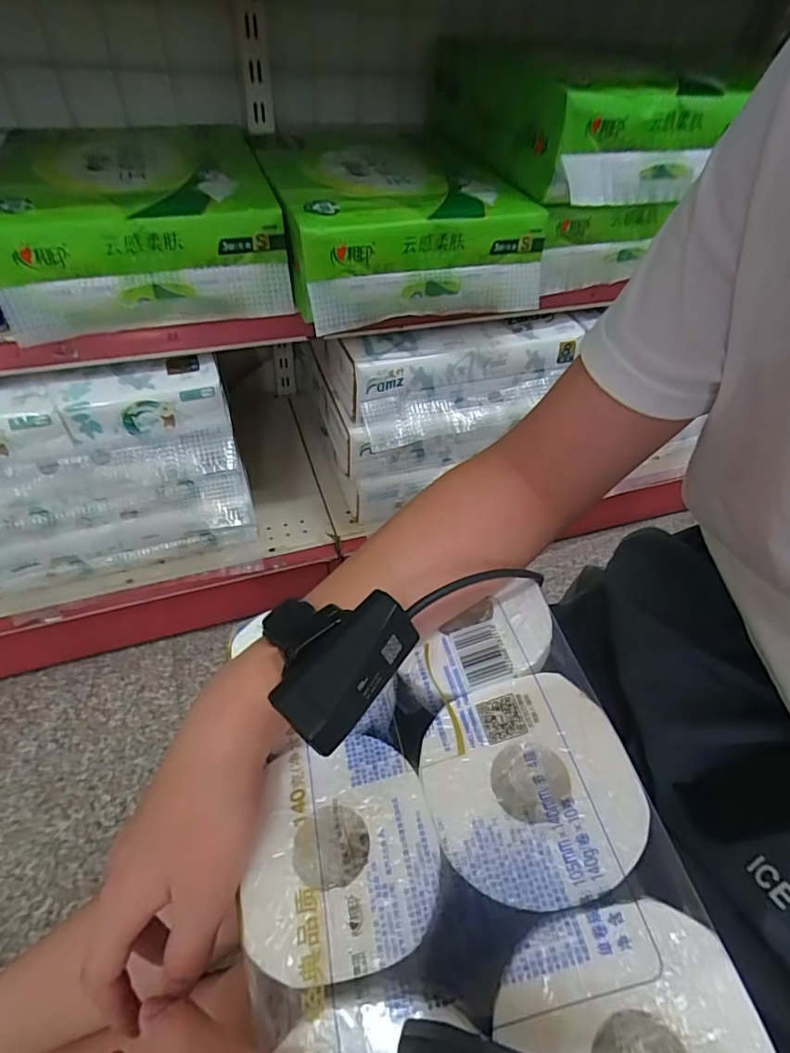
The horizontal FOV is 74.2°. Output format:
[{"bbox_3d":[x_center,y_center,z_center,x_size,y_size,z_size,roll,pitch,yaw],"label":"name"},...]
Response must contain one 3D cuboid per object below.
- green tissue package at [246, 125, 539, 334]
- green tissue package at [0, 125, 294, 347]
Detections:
[{"bbox_3d":[-0.015,-0.382,0.634,0.274,0.096,0.335,-12,53,-15],"label":"green tissue package"},{"bbox_3d":[-0.277,-0.346,0.578,0.262,0.097,0.295,-12,53,-15],"label":"green tissue package"}]

